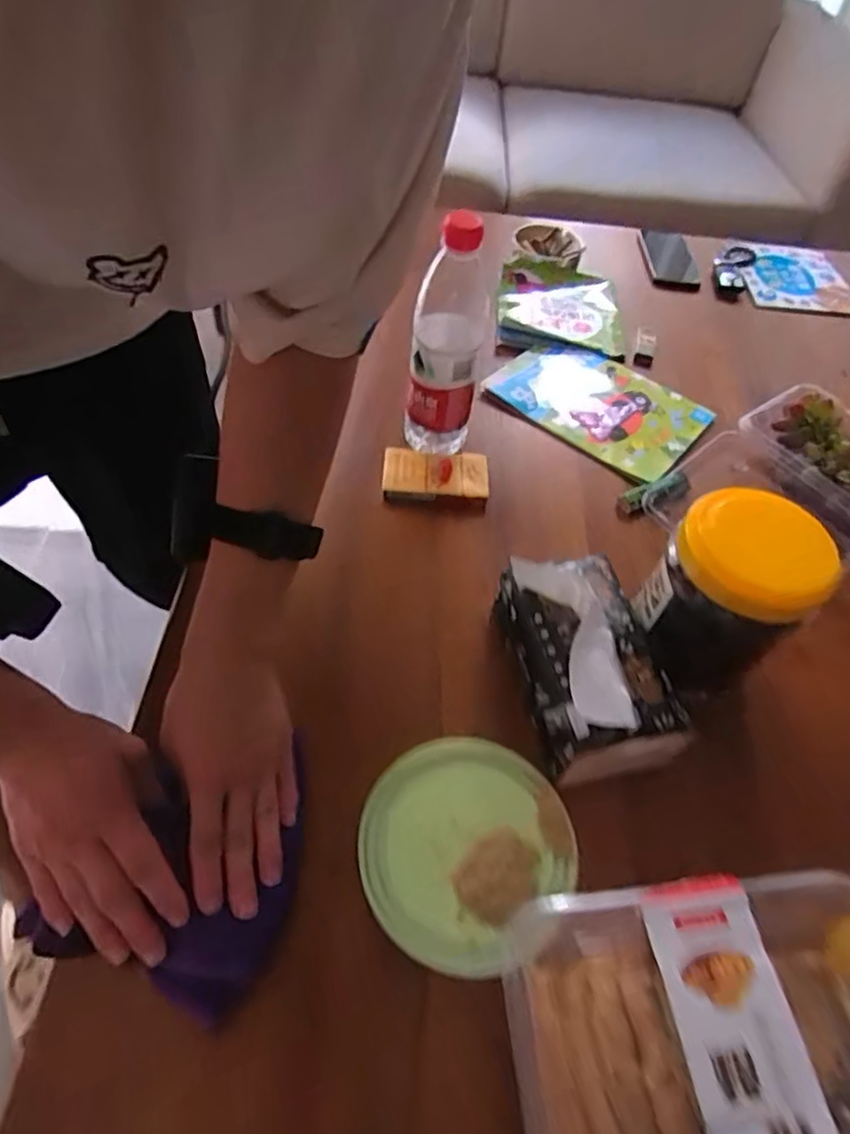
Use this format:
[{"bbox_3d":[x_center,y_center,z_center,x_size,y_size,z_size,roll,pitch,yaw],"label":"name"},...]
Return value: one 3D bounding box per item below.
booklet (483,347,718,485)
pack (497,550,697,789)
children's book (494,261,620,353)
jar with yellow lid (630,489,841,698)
[{"bbox_3d":[0.181,-0.177,0.706,0.221,0.012,0.140,34,57,20],"label":"booklet"},{"bbox_3d":[0.114,0.065,0.474,0.086,0.084,0.146,-8,54,-12],"label":"pack"},{"bbox_3d":[0.165,-0.318,0.803,0.149,0.022,0.164,7,52,1],"label":"children's book"},{"bbox_3d":[0.206,0.027,0.469,0.089,0.142,0.079,38,58,22],"label":"jar with yellow lid"}]

